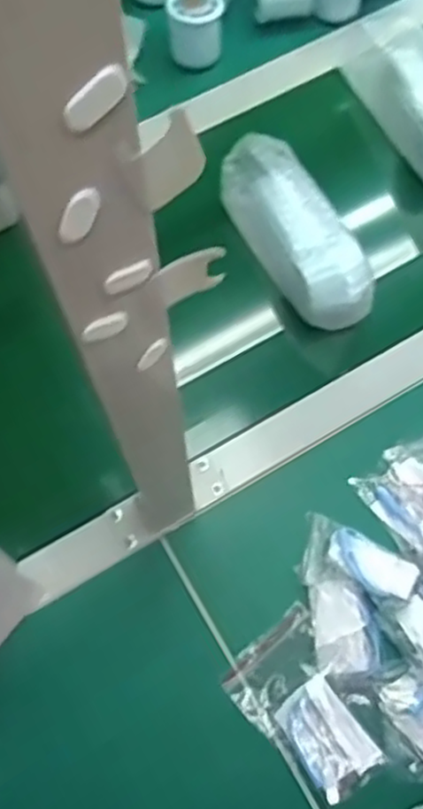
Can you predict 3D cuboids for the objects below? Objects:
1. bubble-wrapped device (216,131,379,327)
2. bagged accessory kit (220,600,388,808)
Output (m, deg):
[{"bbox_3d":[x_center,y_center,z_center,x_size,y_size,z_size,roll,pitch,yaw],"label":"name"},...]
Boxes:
[{"bbox_3d":[0.080,-0.161,0.648,0.070,0.065,0.197,-28,71,-10],"label":"bubble-wrapped device"},{"bbox_3d":[0.075,0.227,0.536,0.081,0.016,0.122,-38,73,-13],"label":"bagged accessory kit"}]

